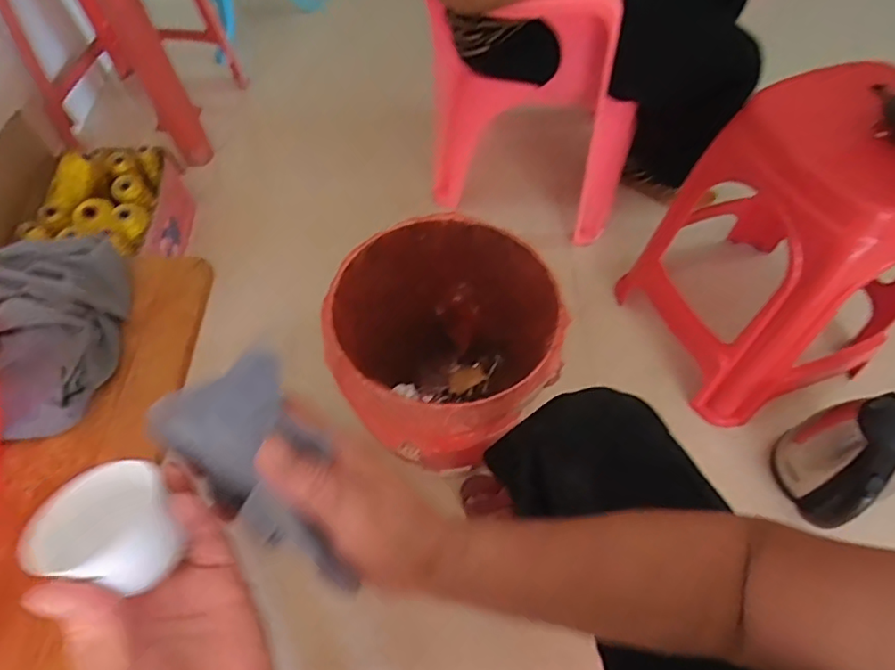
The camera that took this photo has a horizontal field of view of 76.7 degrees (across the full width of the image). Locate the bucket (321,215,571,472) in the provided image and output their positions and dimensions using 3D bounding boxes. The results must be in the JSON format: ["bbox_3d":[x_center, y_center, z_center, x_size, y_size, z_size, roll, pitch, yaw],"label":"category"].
[{"bbox_3d":[0.002,0.045,0.860,0.315,0.293,0.325,0,58,1],"label":"bucket"}]

